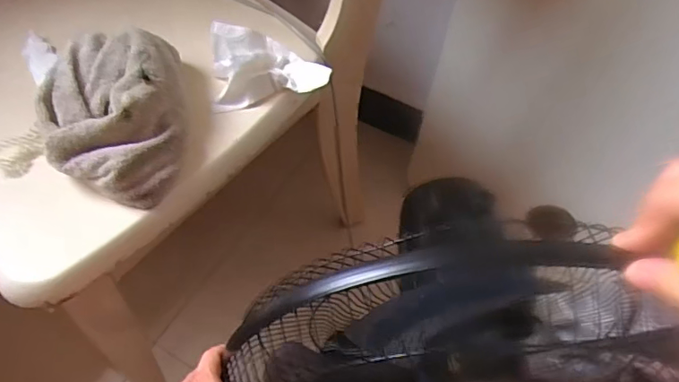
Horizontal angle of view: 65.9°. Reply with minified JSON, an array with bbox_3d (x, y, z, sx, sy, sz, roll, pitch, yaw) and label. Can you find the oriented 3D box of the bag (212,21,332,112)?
[{"bbox_3d":[-0.071,-0.124,0.538,0.113,0.053,0.082,-5,54,-6],"label":"bag"}]

